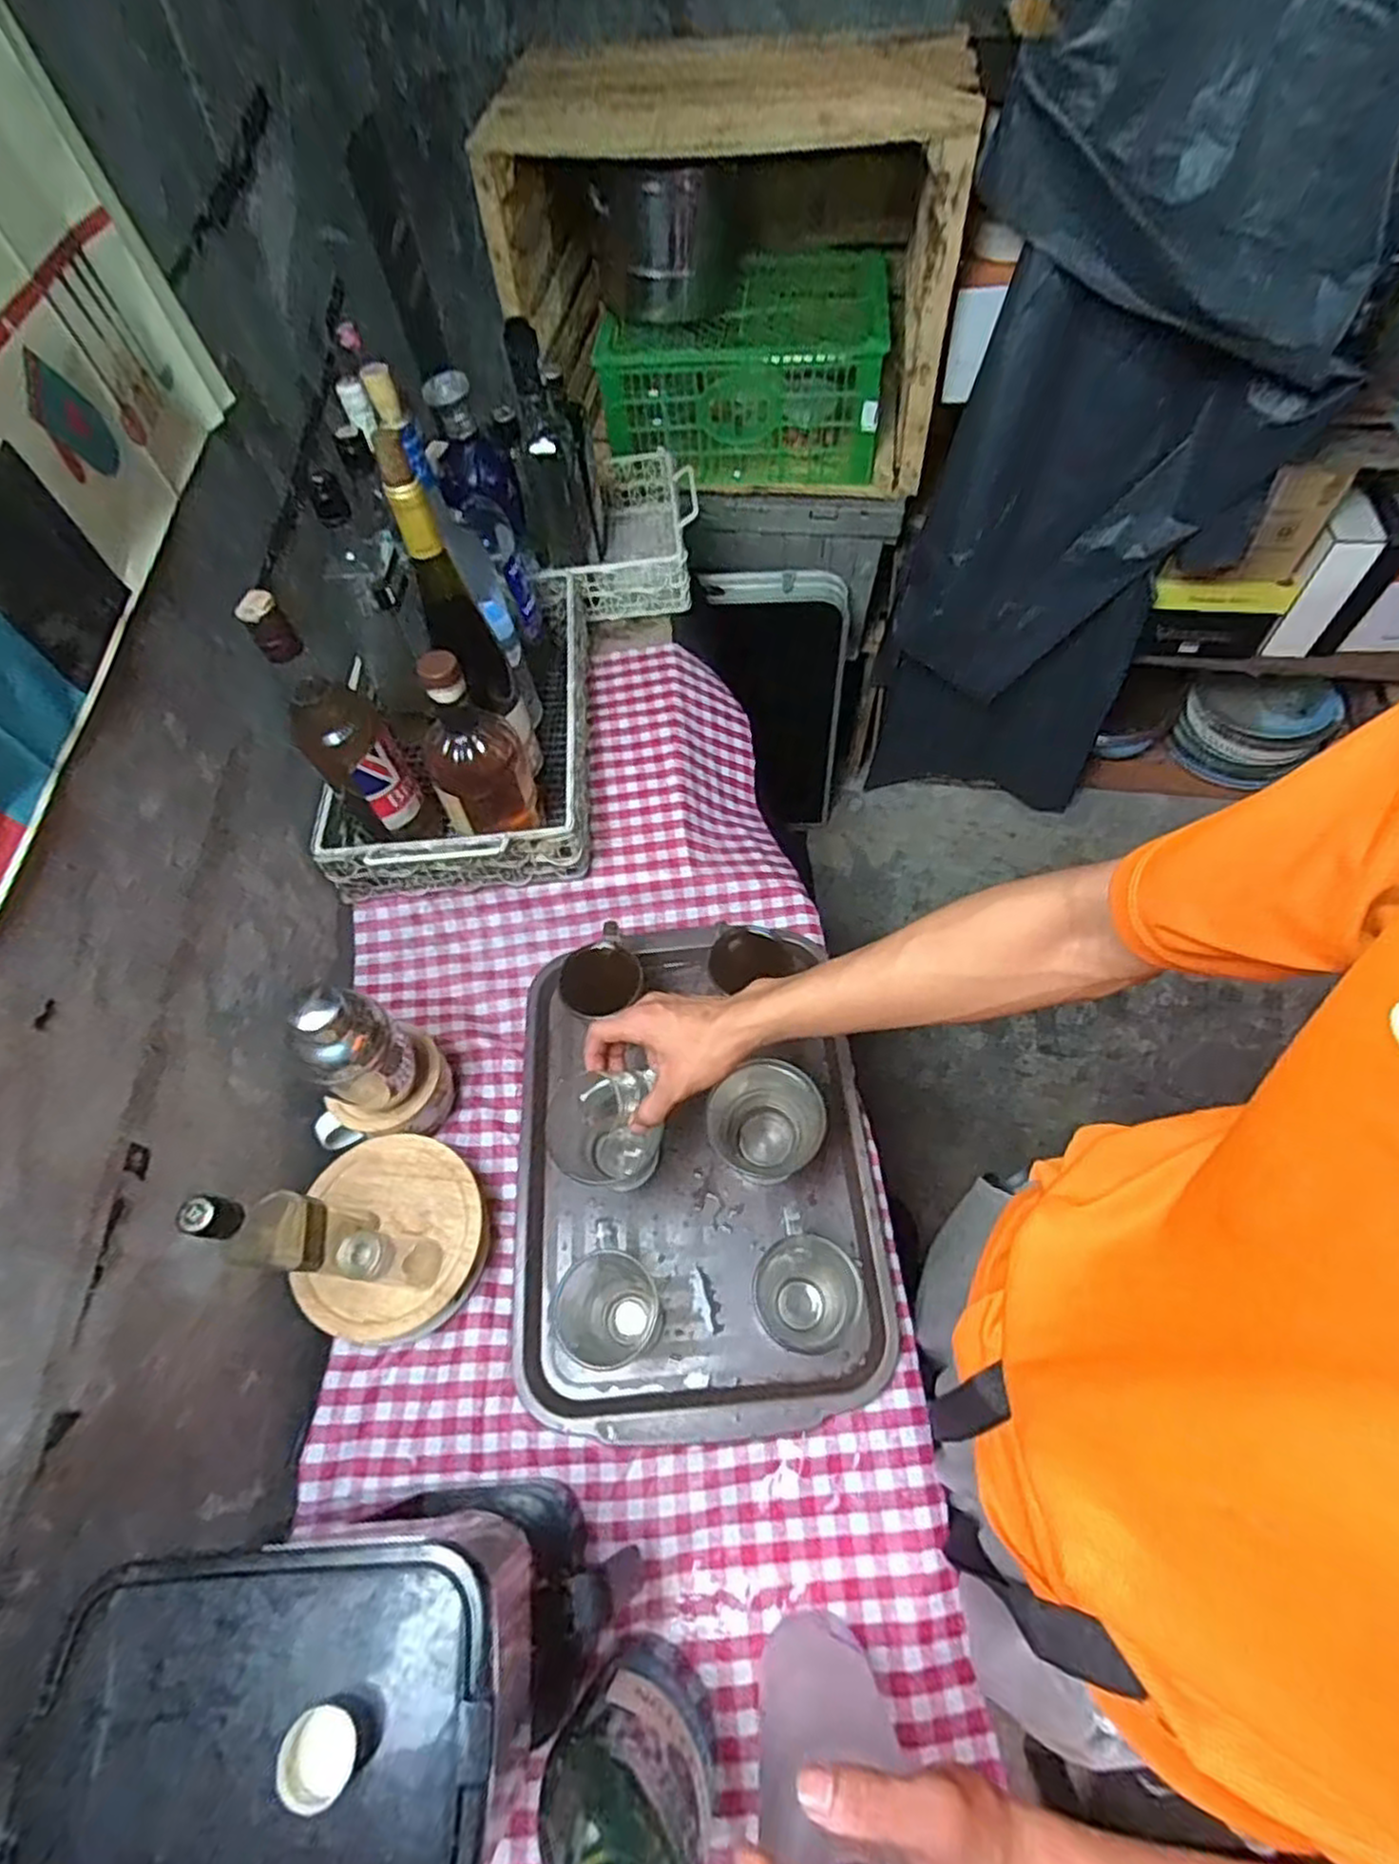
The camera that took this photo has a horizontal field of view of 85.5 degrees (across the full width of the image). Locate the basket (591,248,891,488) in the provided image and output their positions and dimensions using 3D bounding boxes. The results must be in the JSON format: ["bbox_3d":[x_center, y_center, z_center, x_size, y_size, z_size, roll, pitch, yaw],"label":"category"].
[{"bbox_3d":[0.076,-0.860,1.169,0.399,0.202,0.278,5,60,8],"label":"basket"}]

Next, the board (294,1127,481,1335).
[{"bbox_3d":[-0.247,0.241,0.610,0.141,0.015,0.148,-2,59,3],"label":"board"}]

